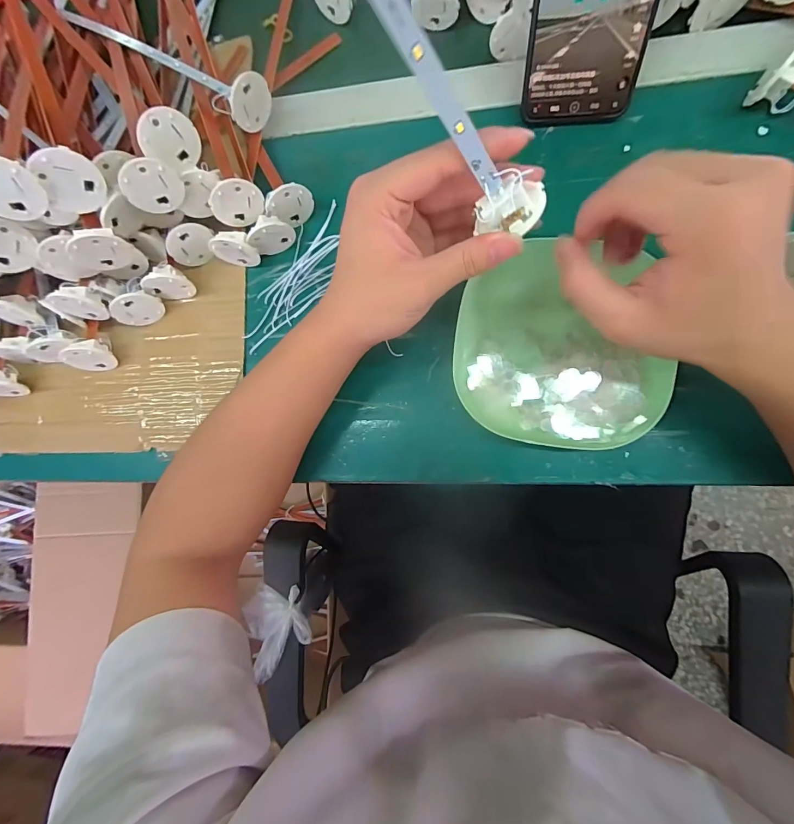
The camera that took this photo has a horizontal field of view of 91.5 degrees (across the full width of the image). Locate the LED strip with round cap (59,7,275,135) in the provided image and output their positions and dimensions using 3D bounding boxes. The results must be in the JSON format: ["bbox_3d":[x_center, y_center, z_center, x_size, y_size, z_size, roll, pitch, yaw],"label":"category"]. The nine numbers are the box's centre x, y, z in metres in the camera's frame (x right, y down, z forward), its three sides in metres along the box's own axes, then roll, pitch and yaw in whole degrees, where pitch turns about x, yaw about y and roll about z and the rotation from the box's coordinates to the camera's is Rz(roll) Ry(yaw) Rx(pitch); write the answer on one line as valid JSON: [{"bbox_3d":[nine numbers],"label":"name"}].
[{"bbox_3d":[-0.205,-0.310,0.339,0.238,0.049,0.038,35,92,9],"label":"LED strip with round cap"}]

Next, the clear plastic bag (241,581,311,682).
[{"bbox_3d":[-0.145,0.251,0.464,0.085,0.026,0.084,-39,81,3],"label":"clear plastic bag"}]

